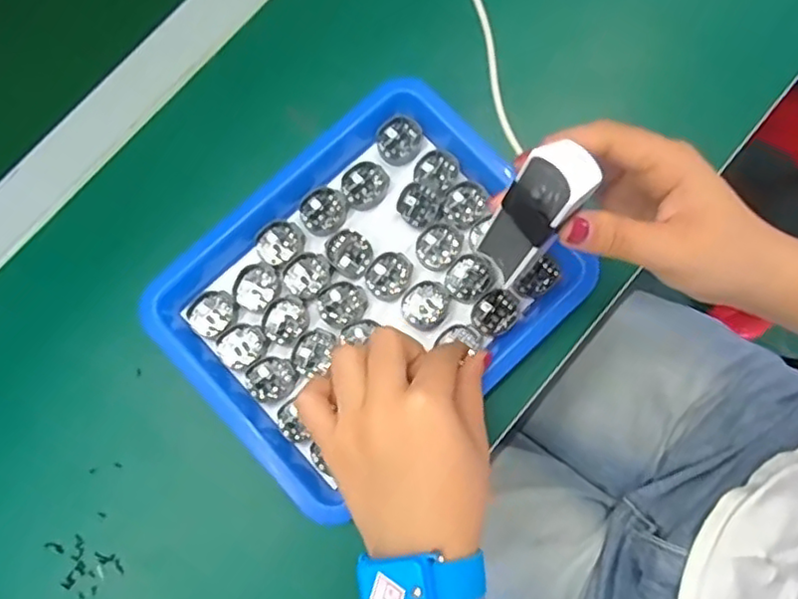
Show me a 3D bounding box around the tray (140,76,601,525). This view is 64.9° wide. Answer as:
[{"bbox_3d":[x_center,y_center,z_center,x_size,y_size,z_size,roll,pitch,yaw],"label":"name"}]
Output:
[{"bbox_3d":[-0.022,-0.010,0.366,0.216,0.037,0.179,-40,83,-5],"label":"tray"}]

